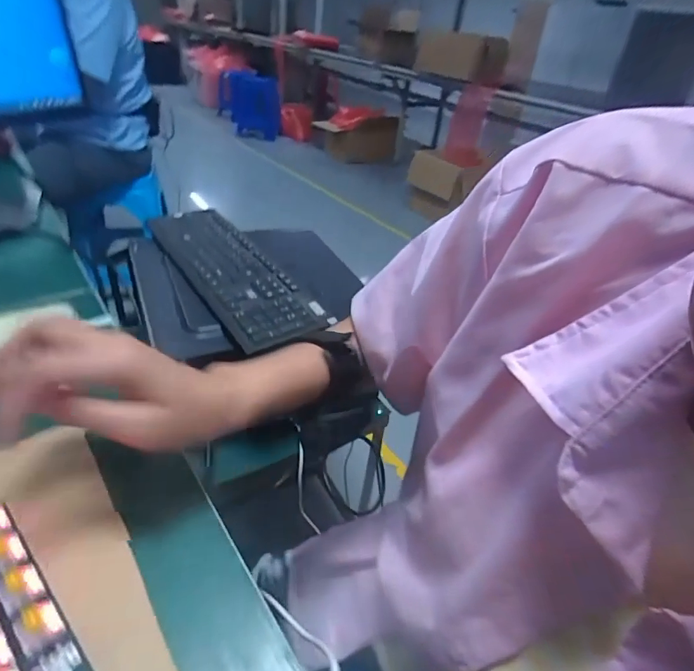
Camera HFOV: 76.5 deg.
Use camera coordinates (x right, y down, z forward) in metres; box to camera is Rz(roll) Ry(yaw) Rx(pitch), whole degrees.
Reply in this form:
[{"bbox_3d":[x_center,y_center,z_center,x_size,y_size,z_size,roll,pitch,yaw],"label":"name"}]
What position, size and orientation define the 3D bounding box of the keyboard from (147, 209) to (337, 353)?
[{"bbox_3d":[-0.189,-0.110,0.699,0.122,0.017,0.415,-19,43,-32],"label":"keyboard"}]

